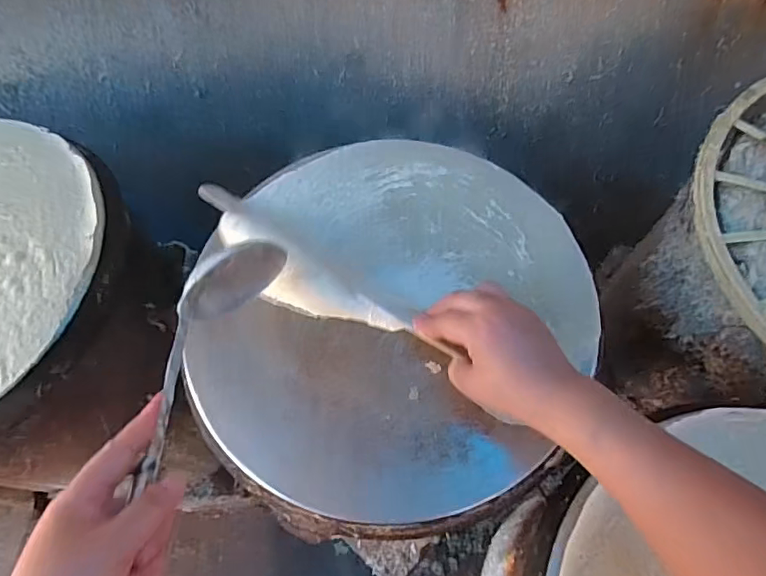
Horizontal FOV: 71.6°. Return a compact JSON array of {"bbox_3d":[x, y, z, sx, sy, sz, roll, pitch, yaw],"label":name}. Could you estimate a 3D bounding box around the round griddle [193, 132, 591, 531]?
[{"bbox_3d":[0.006,0.014,0.486,0.367,0.026,0.378,0,64,1],"label":"round griddle"}]

